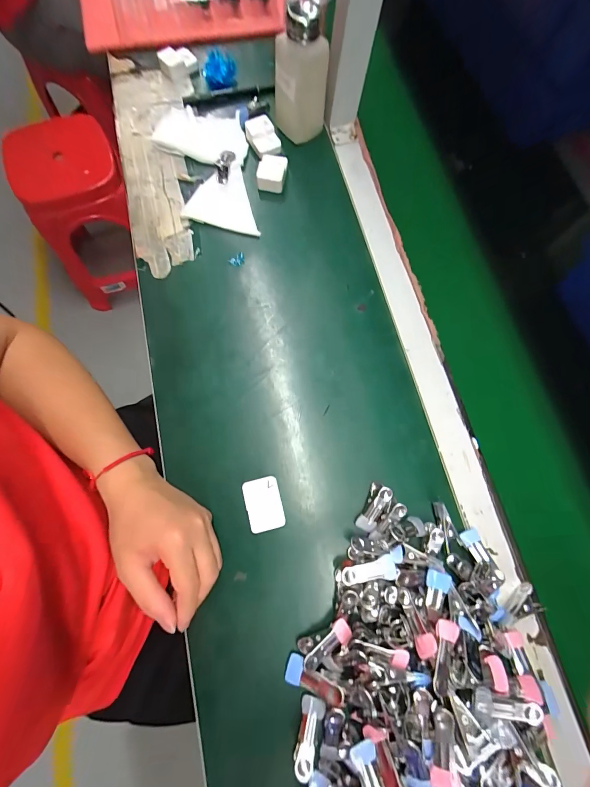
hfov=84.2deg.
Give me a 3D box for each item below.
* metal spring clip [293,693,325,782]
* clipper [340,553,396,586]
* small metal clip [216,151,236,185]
[{"bbox_3d":[0.012,0.302,0.288,0.019,0.008,0.053,16,52,4],"label":"metal spring clip"},{"bbox_3d":[0.070,0.168,0.312,0.051,0.009,0.021,-7,75,-2],"label":"clipper"},{"bbox_3d":[-0.097,-0.320,0.458,0.019,0.017,0.050,9,75,2],"label":"small metal clip"}]

